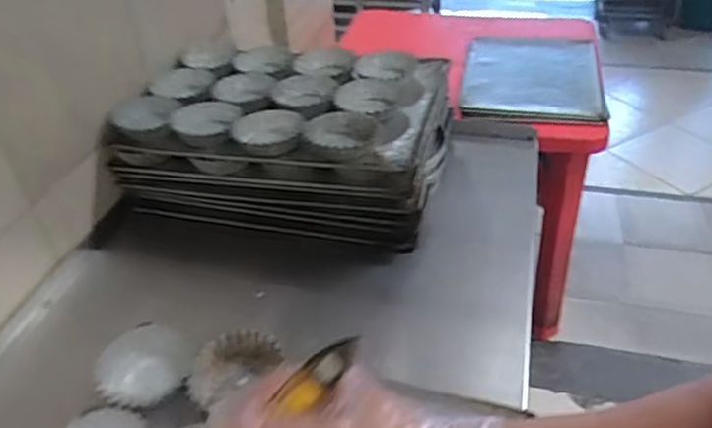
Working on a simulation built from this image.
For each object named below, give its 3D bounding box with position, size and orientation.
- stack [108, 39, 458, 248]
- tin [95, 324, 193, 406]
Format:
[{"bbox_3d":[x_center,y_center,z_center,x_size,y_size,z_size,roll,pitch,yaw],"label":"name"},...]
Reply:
[{"bbox_3d":[-0.095,-0.123,0.946,0.463,0.153,0.324,9,40,16],"label":"stack"},{"bbox_3d":[-0.234,0.165,0.662,0.100,0.039,0.081,-29,45,-29],"label":"tin"}]

